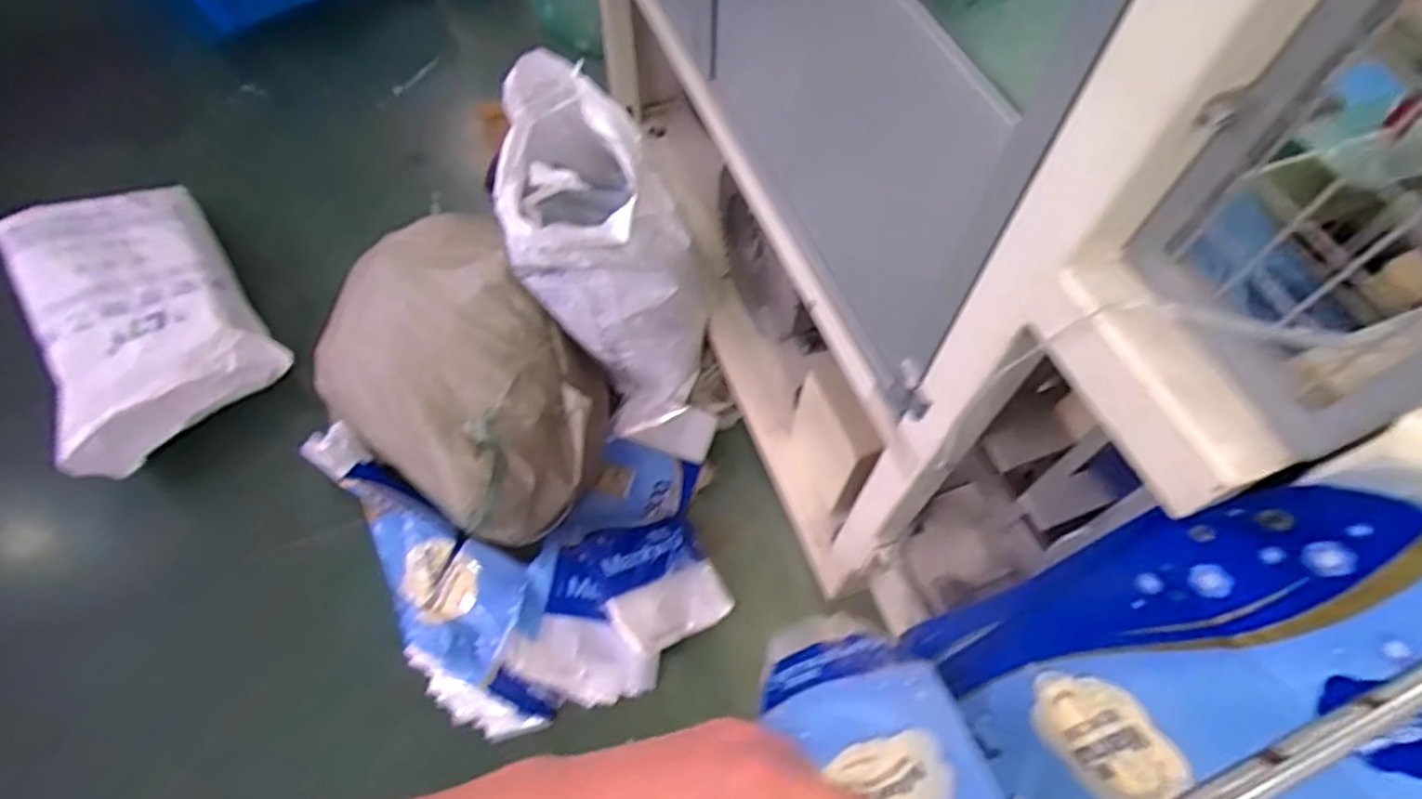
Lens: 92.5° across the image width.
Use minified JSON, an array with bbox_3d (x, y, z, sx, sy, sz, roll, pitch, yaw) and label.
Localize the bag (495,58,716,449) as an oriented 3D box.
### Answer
[{"bbox_3d":[-0.195,-0.250,1.359,0.294,0.767,0.242,-40,44,-21],"label":"bag"}]

